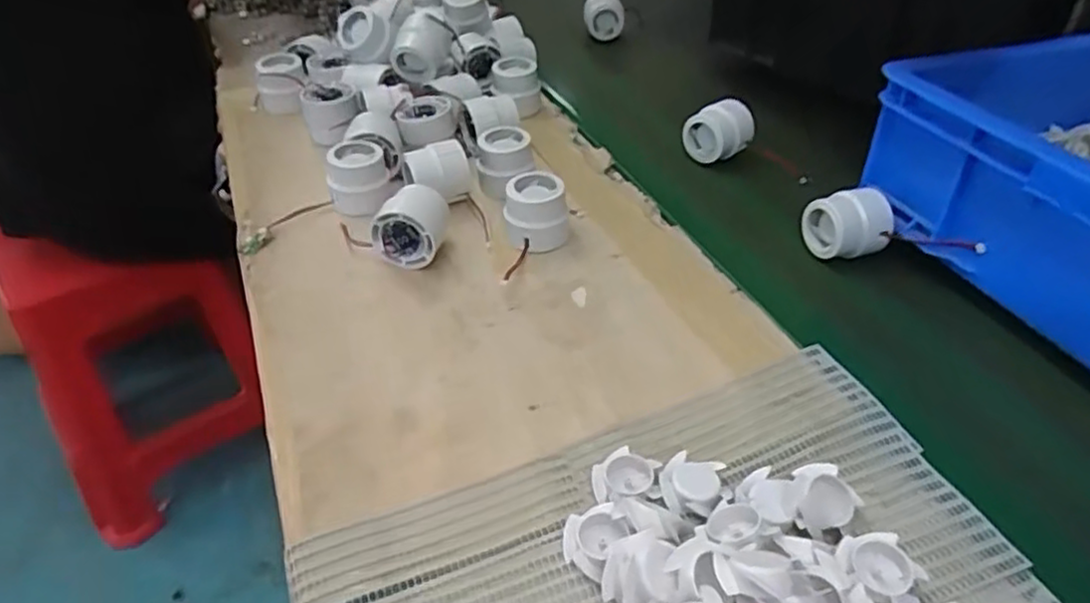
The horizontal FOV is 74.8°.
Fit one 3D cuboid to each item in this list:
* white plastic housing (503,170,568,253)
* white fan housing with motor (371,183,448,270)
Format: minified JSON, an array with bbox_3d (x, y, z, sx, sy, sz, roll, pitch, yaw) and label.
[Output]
[{"bbox_3d":[-0.008,-0.076,0.592,0.052,0.046,0.052,0,39,0],"label":"white plastic housing"},{"bbox_3d":[-0.110,-0.065,0.582,0.051,0.048,0.061,3,39,3],"label":"white fan housing with motor"}]

